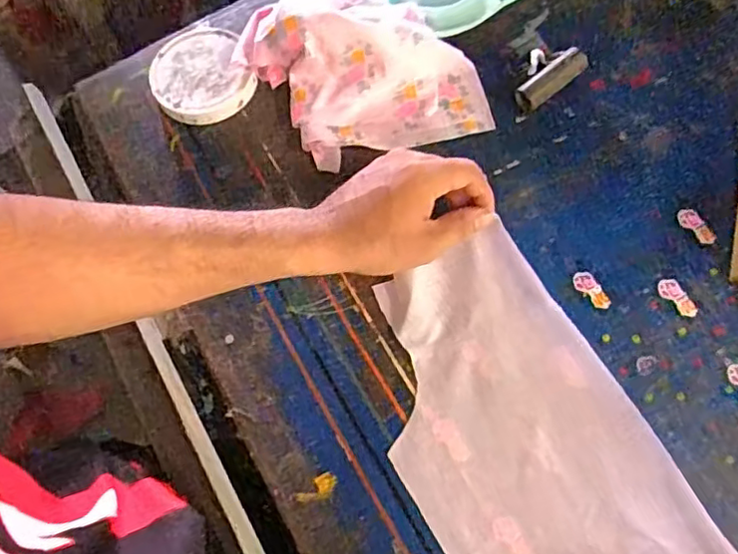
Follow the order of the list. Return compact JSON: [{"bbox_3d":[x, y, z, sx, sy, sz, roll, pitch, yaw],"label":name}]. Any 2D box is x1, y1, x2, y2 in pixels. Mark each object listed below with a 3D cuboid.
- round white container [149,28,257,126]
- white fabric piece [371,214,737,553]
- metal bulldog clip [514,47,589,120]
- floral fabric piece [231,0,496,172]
[{"bbox_3d":[-0.150,-0.181,0.551,0.084,0.012,0.093,-23,71,-6],"label":"round white container"},{"bbox_3d":[0.110,0.125,0.437,0.162,0.017,0.303,-31,72,-5],"label":"white fabric piece"},{"bbox_3d":[0.148,-0.172,0.536,0.079,0.017,0.039,-39,73,-11],"label":"metal bulldog clip"},{"bbox_3d":[-0.008,-0.186,0.526,0.192,0.060,0.164,-16,70,-4],"label":"floral fabric piece"}]

